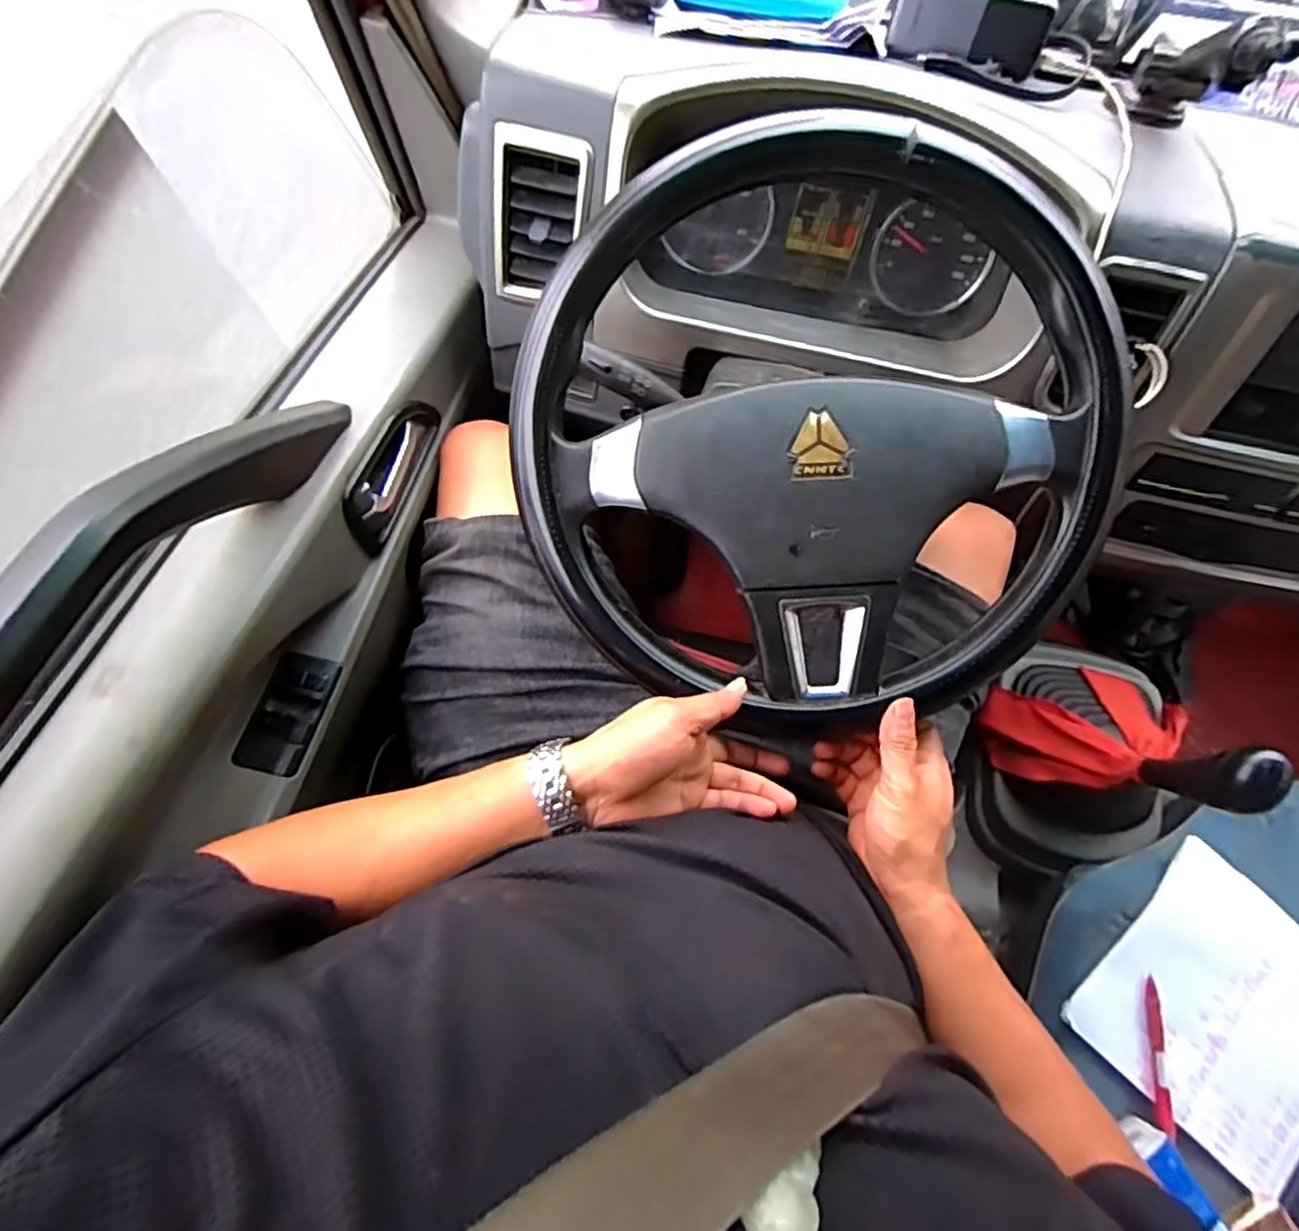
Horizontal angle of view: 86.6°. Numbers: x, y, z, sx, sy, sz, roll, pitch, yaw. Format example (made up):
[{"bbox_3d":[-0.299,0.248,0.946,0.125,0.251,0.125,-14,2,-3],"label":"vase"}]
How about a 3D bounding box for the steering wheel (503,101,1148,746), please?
[{"bbox_3d":[0.112,-0.126,0.508,0.392,0.100,0.392,0,98,1],"label":"steering wheel"}]

